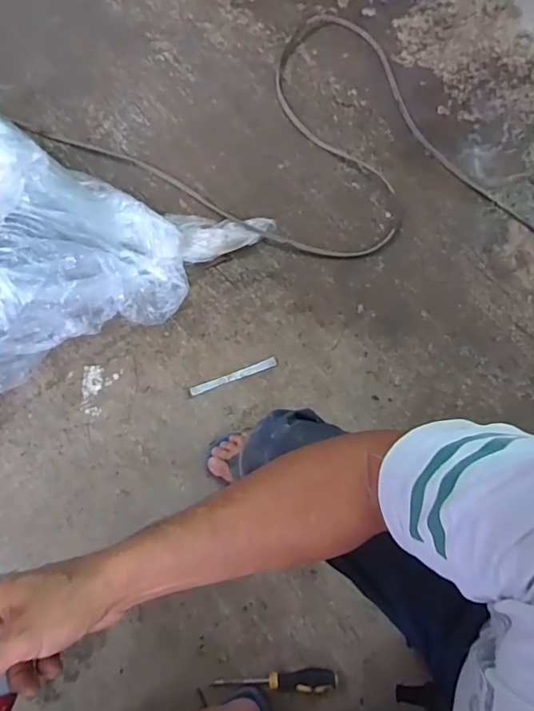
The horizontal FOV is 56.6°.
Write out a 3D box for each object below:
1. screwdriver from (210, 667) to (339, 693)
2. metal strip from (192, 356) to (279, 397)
[{"bbox_3d":[0.016,0.537,0.805,0.199,0.025,0.034,-4,74,-3],"label":"screwdriver"},{"bbox_3d":[-0.065,0.042,0.986,0.179,0.006,0.020,-21,75,-8],"label":"metal strip"}]

